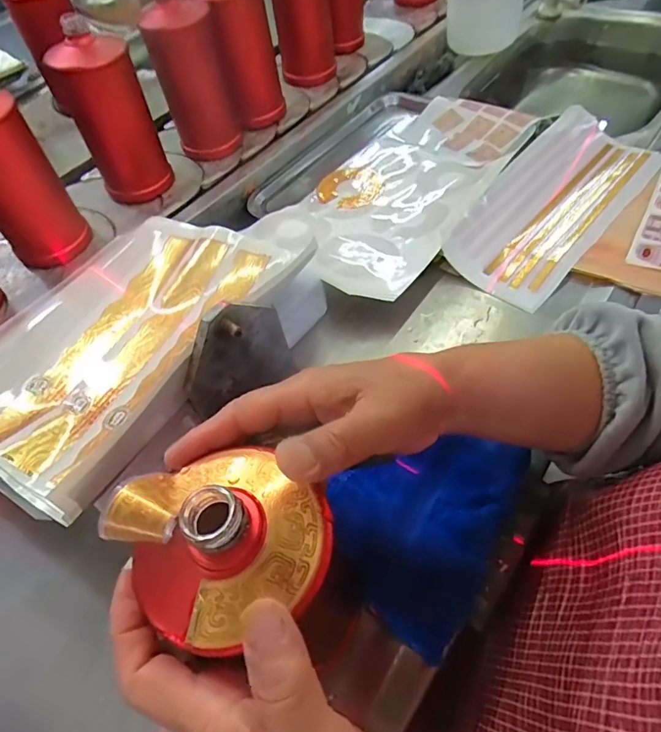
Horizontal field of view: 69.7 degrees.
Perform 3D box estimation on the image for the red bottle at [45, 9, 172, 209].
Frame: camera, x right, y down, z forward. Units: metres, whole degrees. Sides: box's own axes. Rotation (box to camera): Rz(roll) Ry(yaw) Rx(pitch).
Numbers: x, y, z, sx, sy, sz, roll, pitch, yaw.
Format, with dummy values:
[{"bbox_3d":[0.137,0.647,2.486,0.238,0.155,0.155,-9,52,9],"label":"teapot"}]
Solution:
[{"bbox_3d":[-0.266,-0.298,0.580,0.091,0.177,0.076,-25,57,-13],"label":"red bottle"}]

